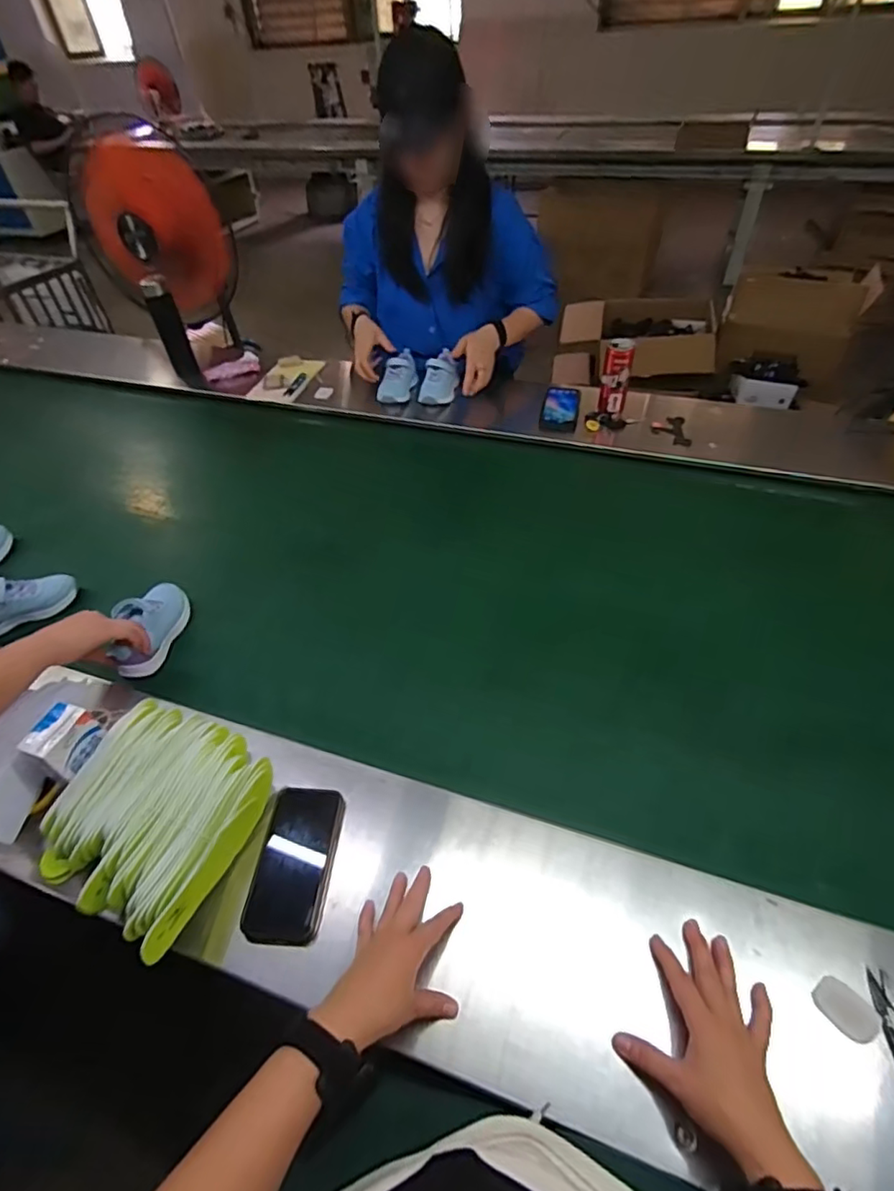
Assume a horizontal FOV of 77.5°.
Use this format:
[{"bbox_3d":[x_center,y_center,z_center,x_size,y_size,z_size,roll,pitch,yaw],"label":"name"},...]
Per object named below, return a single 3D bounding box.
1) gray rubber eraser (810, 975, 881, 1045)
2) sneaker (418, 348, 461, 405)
[{"bbox_3d":[0.354,0.367,0.495,0.035,0.008,0.047,-32,52,-23],"label":"gray rubber eraser"},{"bbox_3d":[-0.013,-0.502,1.284,0.078,0.077,0.138,4,47,9],"label":"sneaker"}]

